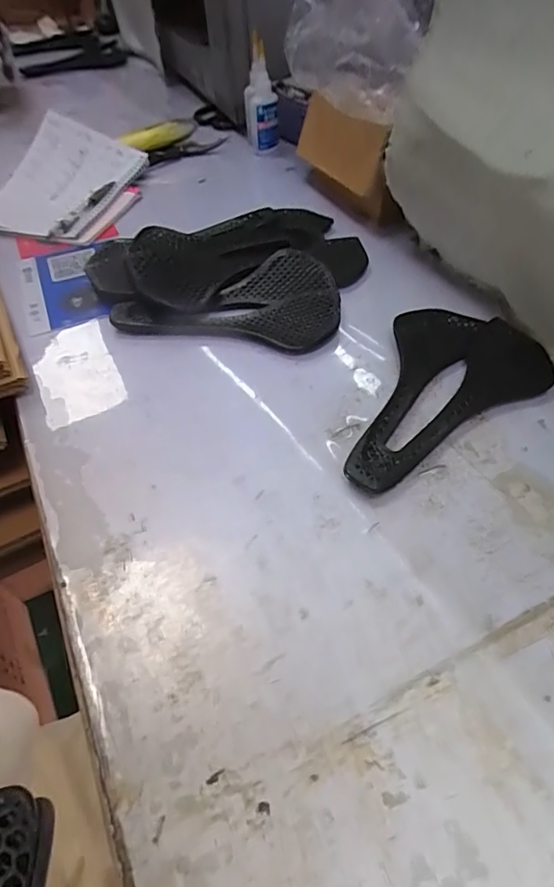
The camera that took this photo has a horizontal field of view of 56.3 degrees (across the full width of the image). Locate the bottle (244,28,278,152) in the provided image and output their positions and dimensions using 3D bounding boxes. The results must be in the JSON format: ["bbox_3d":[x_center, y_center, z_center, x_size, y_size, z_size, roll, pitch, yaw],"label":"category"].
[{"bbox_3d":[-0.023,-0.484,0.726,0.047,0.124,0.046,-7,49,-2],"label":"bottle"}]

